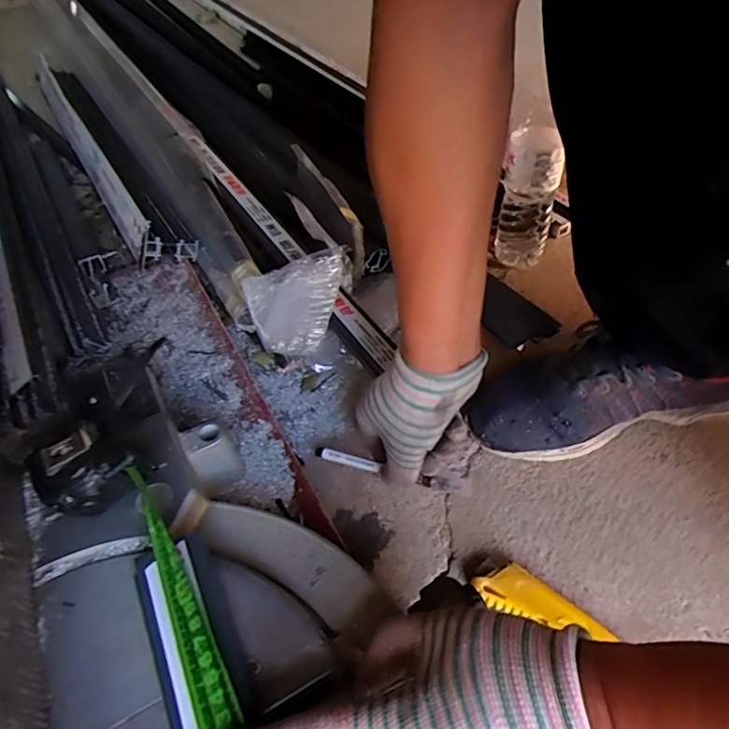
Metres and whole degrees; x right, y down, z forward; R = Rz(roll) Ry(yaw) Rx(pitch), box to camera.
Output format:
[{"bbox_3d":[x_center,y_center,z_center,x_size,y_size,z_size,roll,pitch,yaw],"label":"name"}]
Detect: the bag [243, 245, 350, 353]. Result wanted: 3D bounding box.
[{"bbox_3d":[-0.065,-0.064,0.571,0.116,0.030,0.105,-25,67,16],"label":"bag"}]

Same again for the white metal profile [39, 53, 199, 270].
[{"bbox_3d":[-0.466,-0.393,0.929,0.077,0.062,0.853,-27,51,-19],"label":"white metal profile"}]

